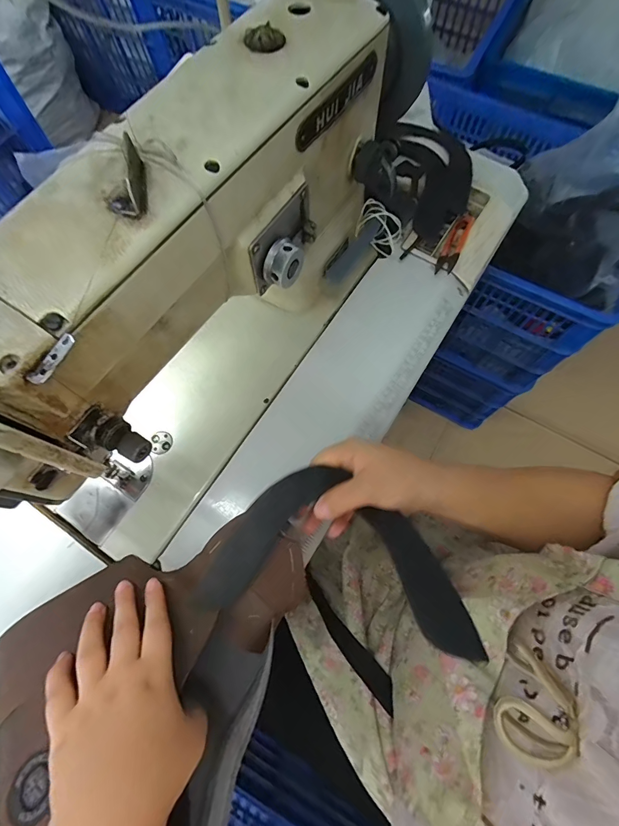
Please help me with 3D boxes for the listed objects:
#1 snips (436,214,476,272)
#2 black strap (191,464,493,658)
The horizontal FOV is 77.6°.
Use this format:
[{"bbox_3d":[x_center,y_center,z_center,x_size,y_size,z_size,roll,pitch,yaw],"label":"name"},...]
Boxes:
[{"bbox_3d":[0.191,-0.222,0.503,0.022,0.020,0.108,25,73,9],"label":"snips"},{"bbox_3d":[0.016,0.107,0.317,0.211,0.066,0.121,6,72,3],"label":"black strap"}]

